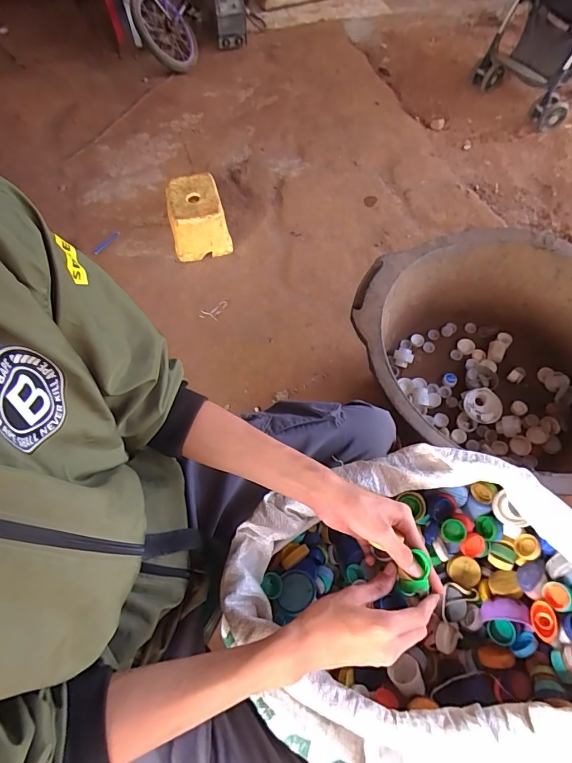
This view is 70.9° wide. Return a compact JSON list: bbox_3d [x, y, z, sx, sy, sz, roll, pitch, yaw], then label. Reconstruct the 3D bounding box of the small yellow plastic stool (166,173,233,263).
[{"bbox_3d":[-0.325,-0.603,1.481,0.195,0.165,0.264,-11,61,-5],"label":"small yellow plastic stool"}]

